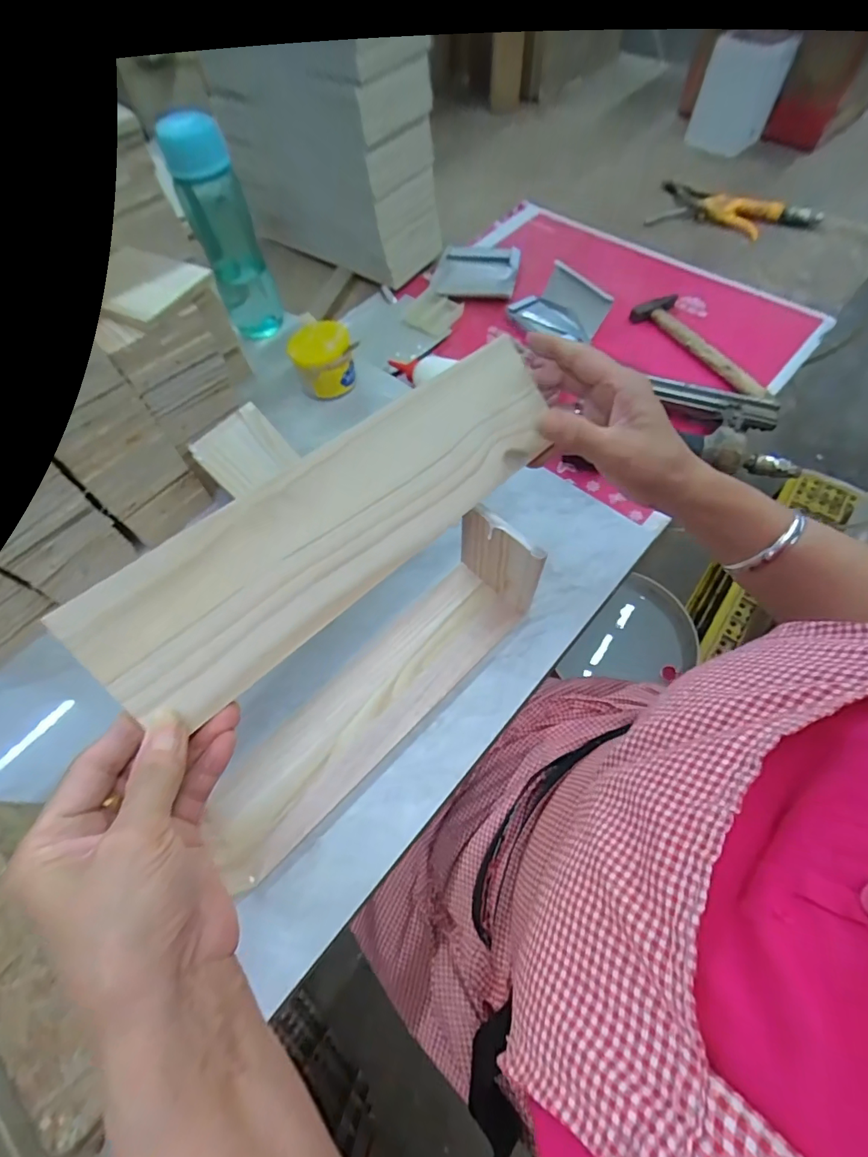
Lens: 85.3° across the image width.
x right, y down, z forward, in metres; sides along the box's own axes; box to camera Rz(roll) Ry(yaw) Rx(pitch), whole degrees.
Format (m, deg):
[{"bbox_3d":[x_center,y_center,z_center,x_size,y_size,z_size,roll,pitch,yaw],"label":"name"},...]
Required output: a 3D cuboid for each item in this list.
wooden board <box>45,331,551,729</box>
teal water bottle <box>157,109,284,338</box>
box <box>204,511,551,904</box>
[{"bbox_3d":[-0.045,-0.046,0.295,0.325,0.012,0.087,-41,103,-22],"label":"wooden board"},{"bbox_3d":[-0.269,-0.445,0.614,0.072,0.241,0.061,-22,63,-9],"label":"teal water bottle"},{"bbox_3d":[-0.054,0.085,0.396,0.351,0.118,0.098,-40,68,-17],"label":"box"}]

